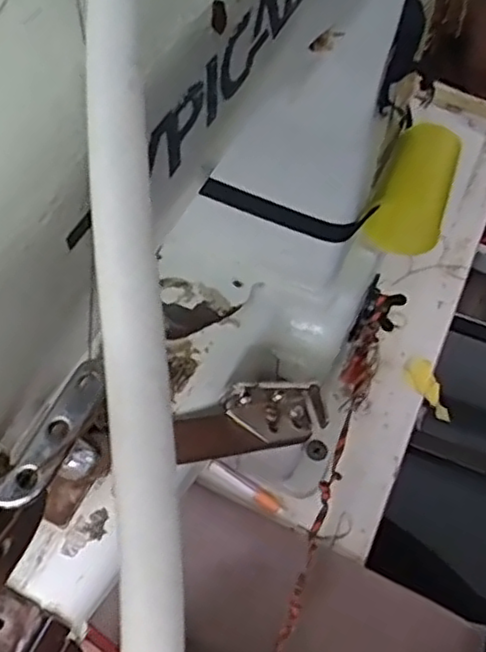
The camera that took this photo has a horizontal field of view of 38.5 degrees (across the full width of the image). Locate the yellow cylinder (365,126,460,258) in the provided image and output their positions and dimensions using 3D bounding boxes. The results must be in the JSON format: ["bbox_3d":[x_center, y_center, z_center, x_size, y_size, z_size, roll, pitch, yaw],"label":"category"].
[{"bbox_3d":[0.091,-0.073,0.358,0.034,0.028,0.067,22,71,11],"label":"yellow cylinder"}]

